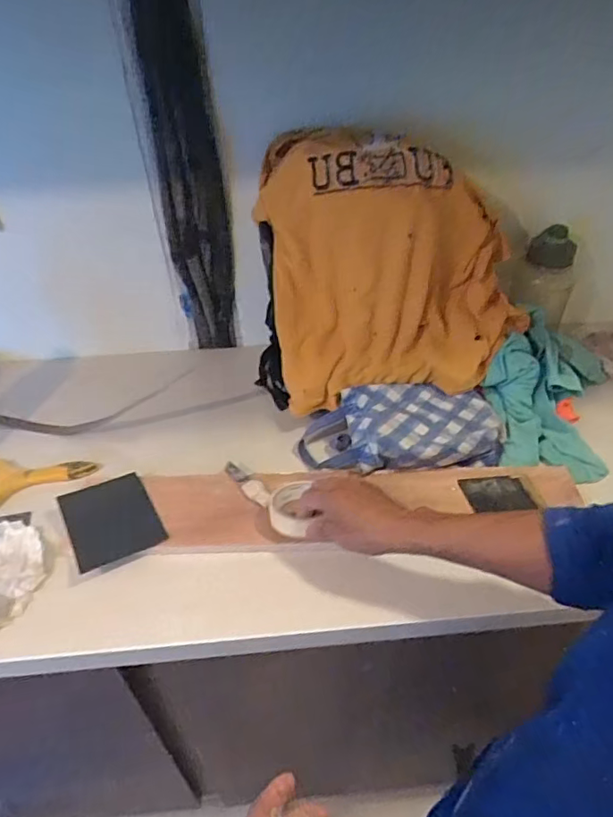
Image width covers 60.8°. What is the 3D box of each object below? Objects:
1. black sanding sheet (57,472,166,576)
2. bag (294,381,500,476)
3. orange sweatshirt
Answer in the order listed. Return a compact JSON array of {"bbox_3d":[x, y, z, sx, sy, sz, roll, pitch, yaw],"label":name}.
[{"bbox_3d":[-0.264,0.148,0.707,0.110,0.012,0.130,-16,46,-30],"label":"black sanding sheet"},{"bbox_3d":[0.141,0.035,0.800,0.299,0.083,0.133,-2,41,0],"label":"bag"},{"bbox_3d":[0.141,-0.221,0.799,0.398,0.304,0.249,-5,41,-3],"label":"orange sweatshirt"}]

